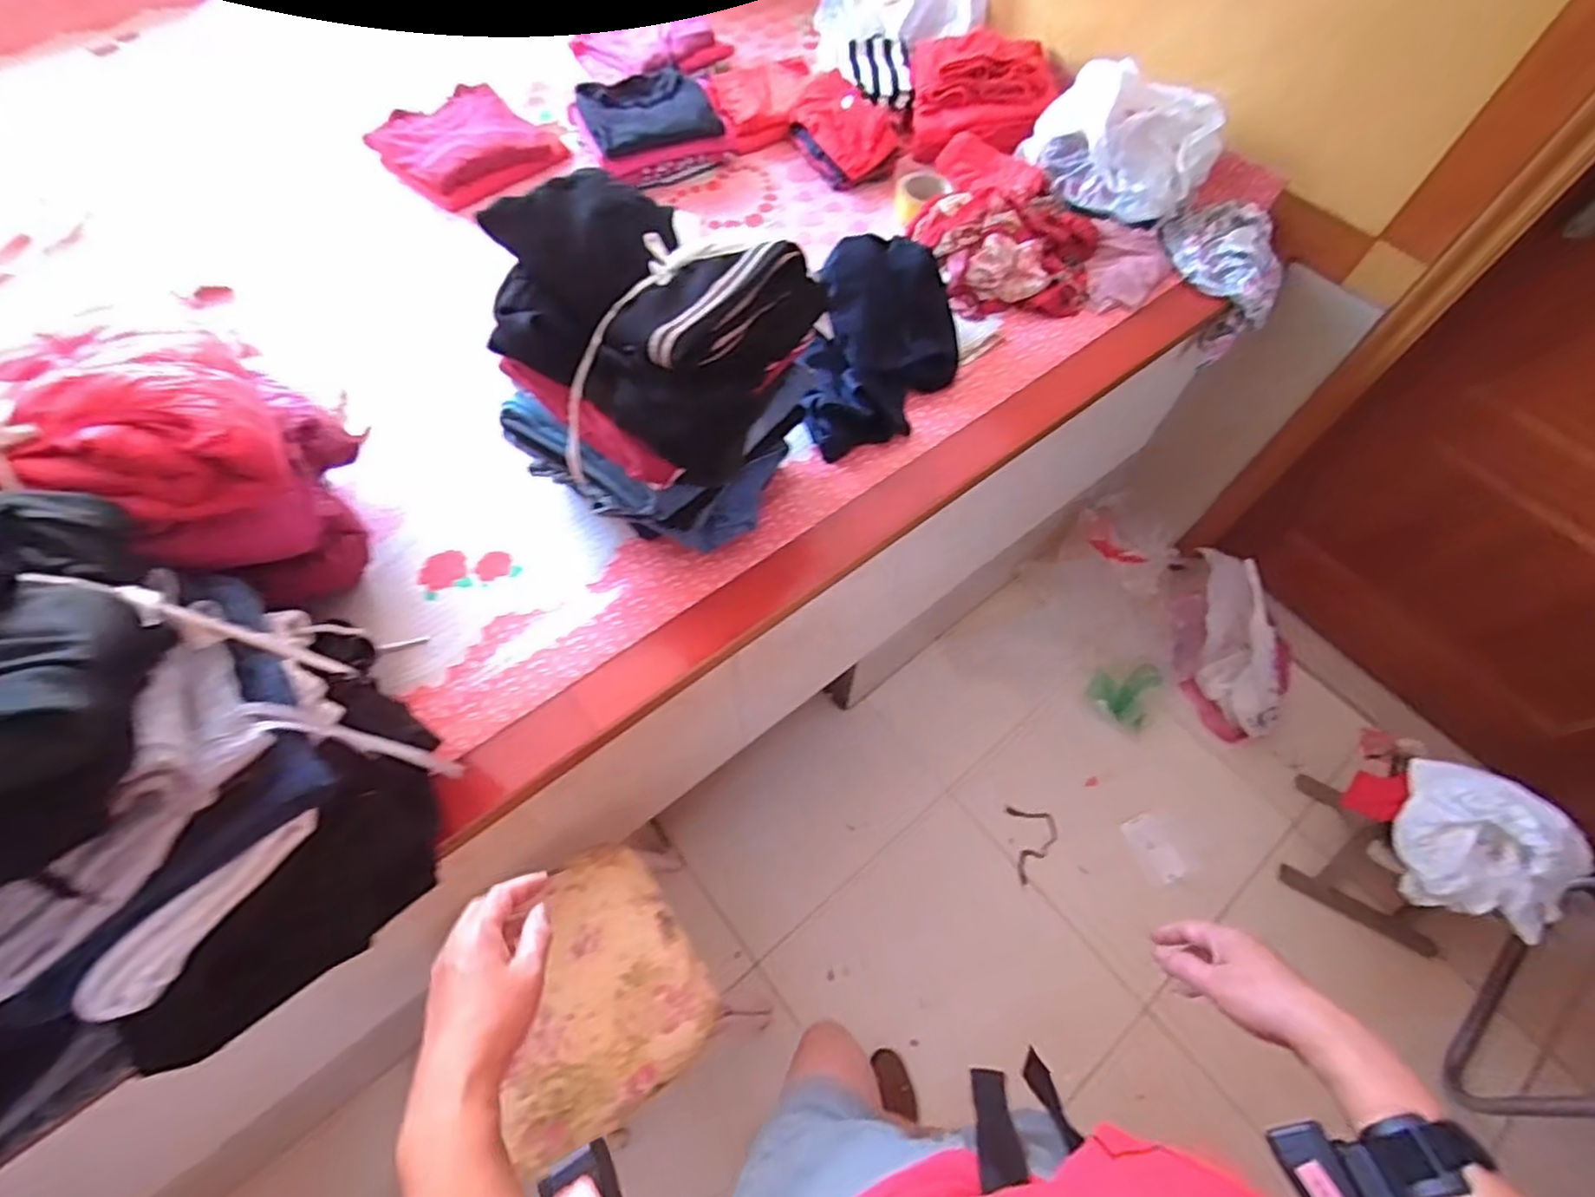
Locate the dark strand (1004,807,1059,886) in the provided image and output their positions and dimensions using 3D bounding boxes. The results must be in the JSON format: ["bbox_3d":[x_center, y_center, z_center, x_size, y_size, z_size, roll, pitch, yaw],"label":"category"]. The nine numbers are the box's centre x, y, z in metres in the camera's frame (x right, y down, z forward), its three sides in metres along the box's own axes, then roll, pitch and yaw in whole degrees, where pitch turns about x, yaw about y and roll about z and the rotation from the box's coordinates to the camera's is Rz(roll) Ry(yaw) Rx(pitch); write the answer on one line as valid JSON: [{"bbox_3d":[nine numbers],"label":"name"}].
[{"bbox_3d":[0.483,0.493,1.378,0.096,0.007,0.142,-3,61,-4],"label":"dark strand"}]

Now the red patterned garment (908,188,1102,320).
[{"bbox_3d":[0.320,-0.538,1.043,0.274,0.093,0.236,-5,62,-5],"label":"red patterned garment"}]

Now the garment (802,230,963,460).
[{"bbox_3d":[0.119,-0.335,0.908,0.198,0.123,0.293,10,61,3],"label":"garment"}]

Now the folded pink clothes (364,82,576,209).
[{"bbox_3d":[-0.578,-0.797,1.190,0.251,0.057,0.250,38,66,17],"label":"folded pink clothes"}]

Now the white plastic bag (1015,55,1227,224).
[{"bbox_3d":[0.490,-0.706,1.050,0.277,0.145,0.117,32,65,14],"label":"white plastic bag"}]

